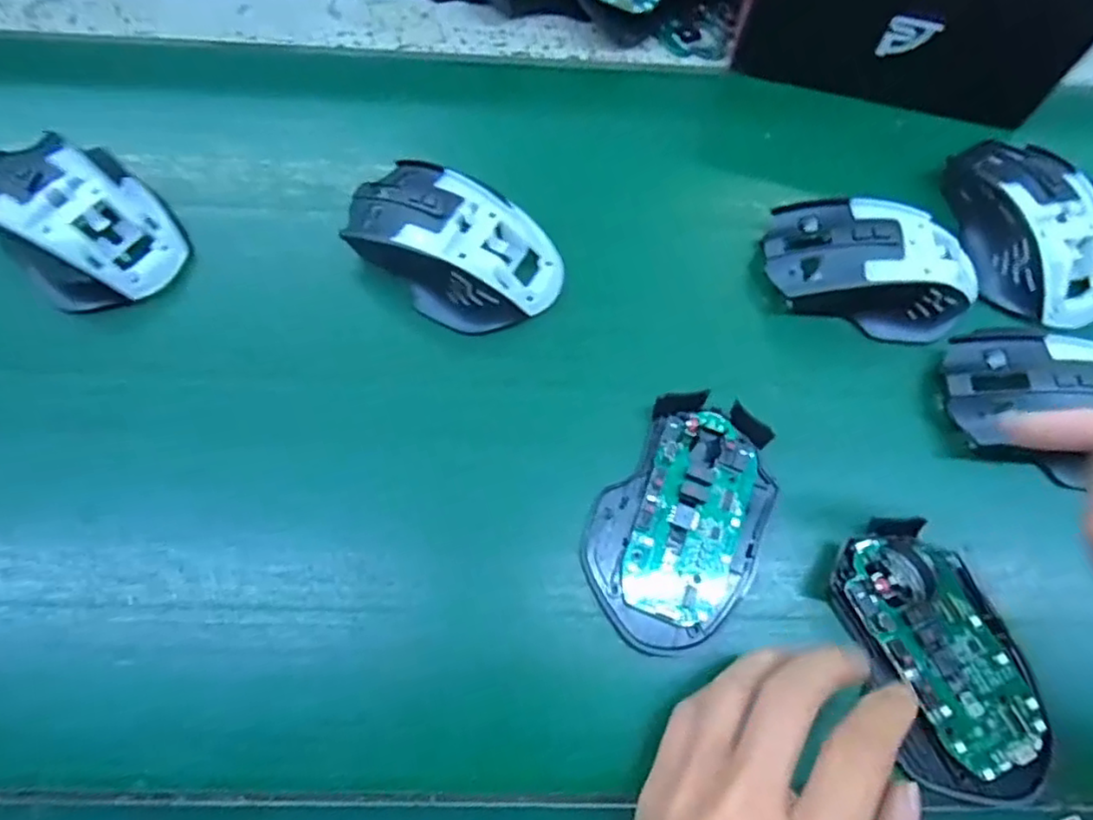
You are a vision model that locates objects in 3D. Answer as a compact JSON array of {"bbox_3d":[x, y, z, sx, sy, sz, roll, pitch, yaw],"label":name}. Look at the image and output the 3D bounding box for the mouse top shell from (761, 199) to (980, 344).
[{"bbox_3d":[0.173,-0.075,0.335,0.112,0.034,0.061,13,69,-1],"label":"mouse top shell"}]

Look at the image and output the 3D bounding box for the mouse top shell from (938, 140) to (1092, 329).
[{"bbox_3d":[0.265,-0.102,0.350,0.061,0.034,0.111,-4,70,-7],"label":"mouse top shell"}]

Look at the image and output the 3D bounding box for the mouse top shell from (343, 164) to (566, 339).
[{"bbox_3d":[-0.049,-0.085,0.338,0.116,0.049,0.075,31,70,6],"label":"mouse top shell"}]

